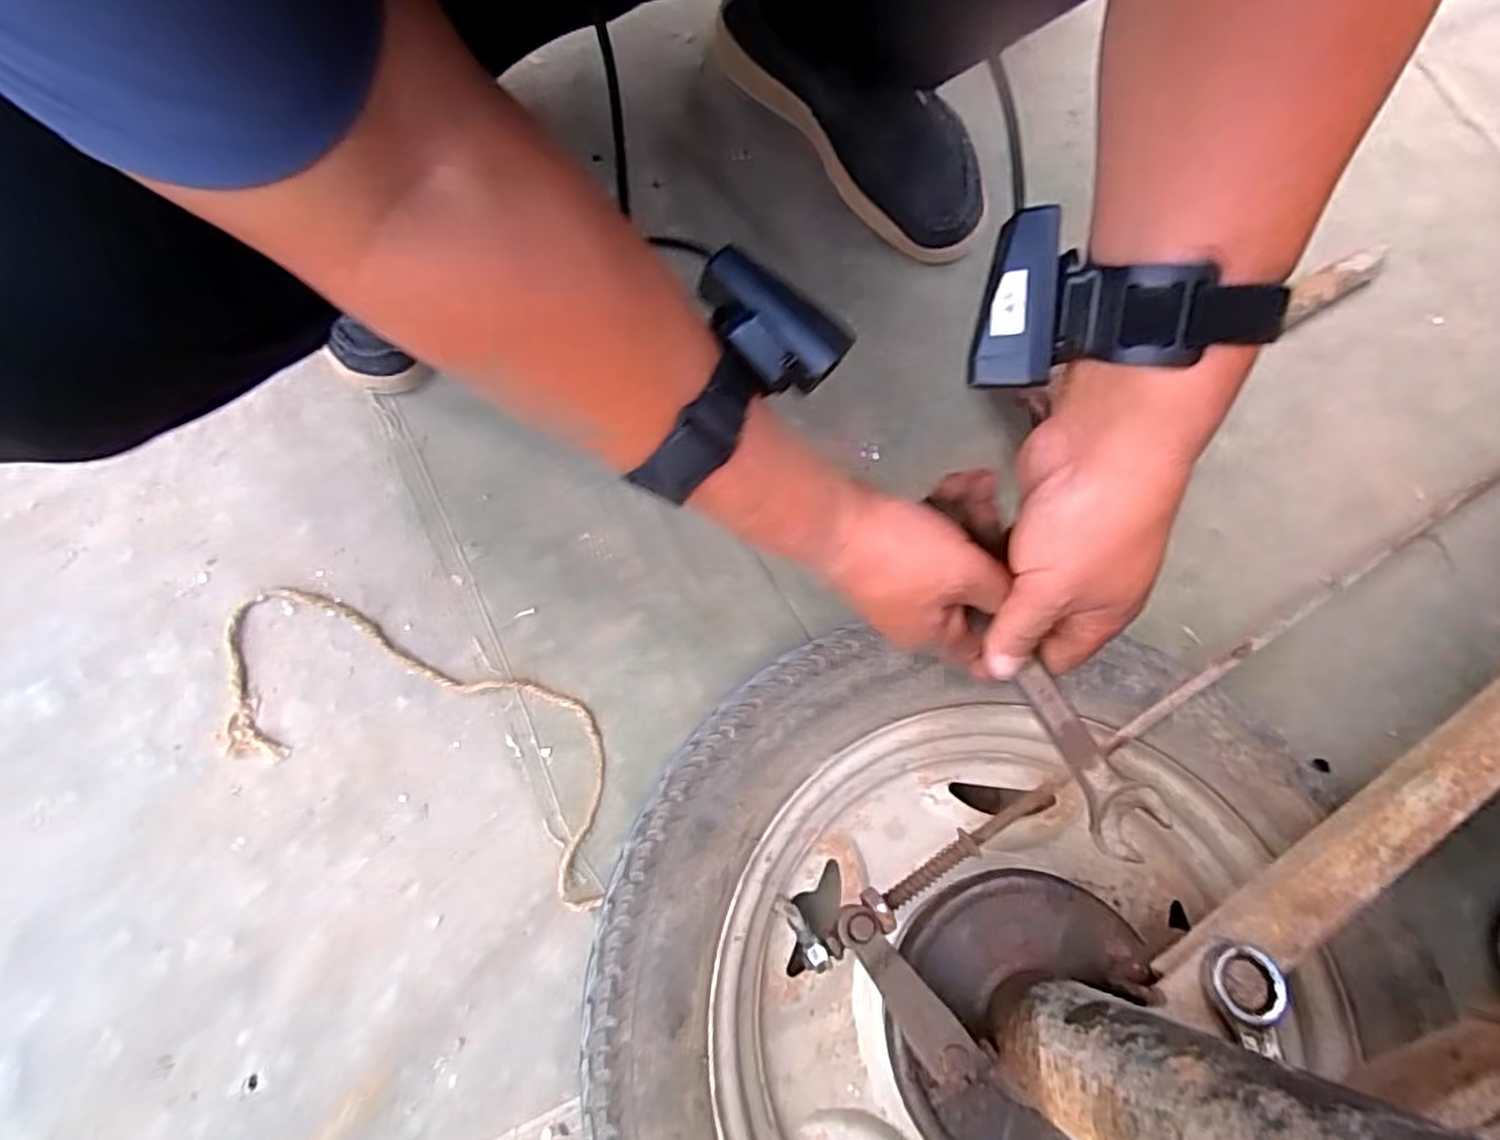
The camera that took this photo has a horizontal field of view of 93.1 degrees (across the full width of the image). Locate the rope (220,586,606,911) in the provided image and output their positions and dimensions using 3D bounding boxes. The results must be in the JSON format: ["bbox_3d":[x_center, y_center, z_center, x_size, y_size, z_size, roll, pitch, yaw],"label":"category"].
[{"bbox_3d":[-0.223,0.104,0.467,0.291,0.017,0.110,21,78,4],"label":"rope"}]

